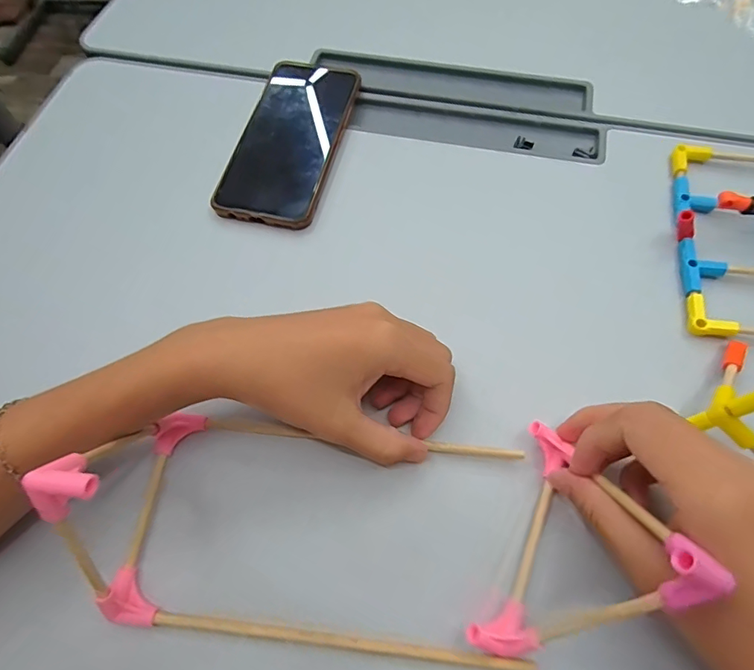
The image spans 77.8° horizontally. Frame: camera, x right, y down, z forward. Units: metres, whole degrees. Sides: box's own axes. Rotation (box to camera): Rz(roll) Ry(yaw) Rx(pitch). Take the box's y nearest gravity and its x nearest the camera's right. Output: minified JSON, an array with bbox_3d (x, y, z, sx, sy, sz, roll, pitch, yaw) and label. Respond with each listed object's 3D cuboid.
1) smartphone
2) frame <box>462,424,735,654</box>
[{"bbox_3d":[-0.066,-0.155,0.366,0.075,0.017,0.164,12,66,8],"label":"smartphone"},{"bbox_3d":[0.091,0.088,0.224,0.033,0.104,0.095,30,34,-17],"label":"frame"}]

